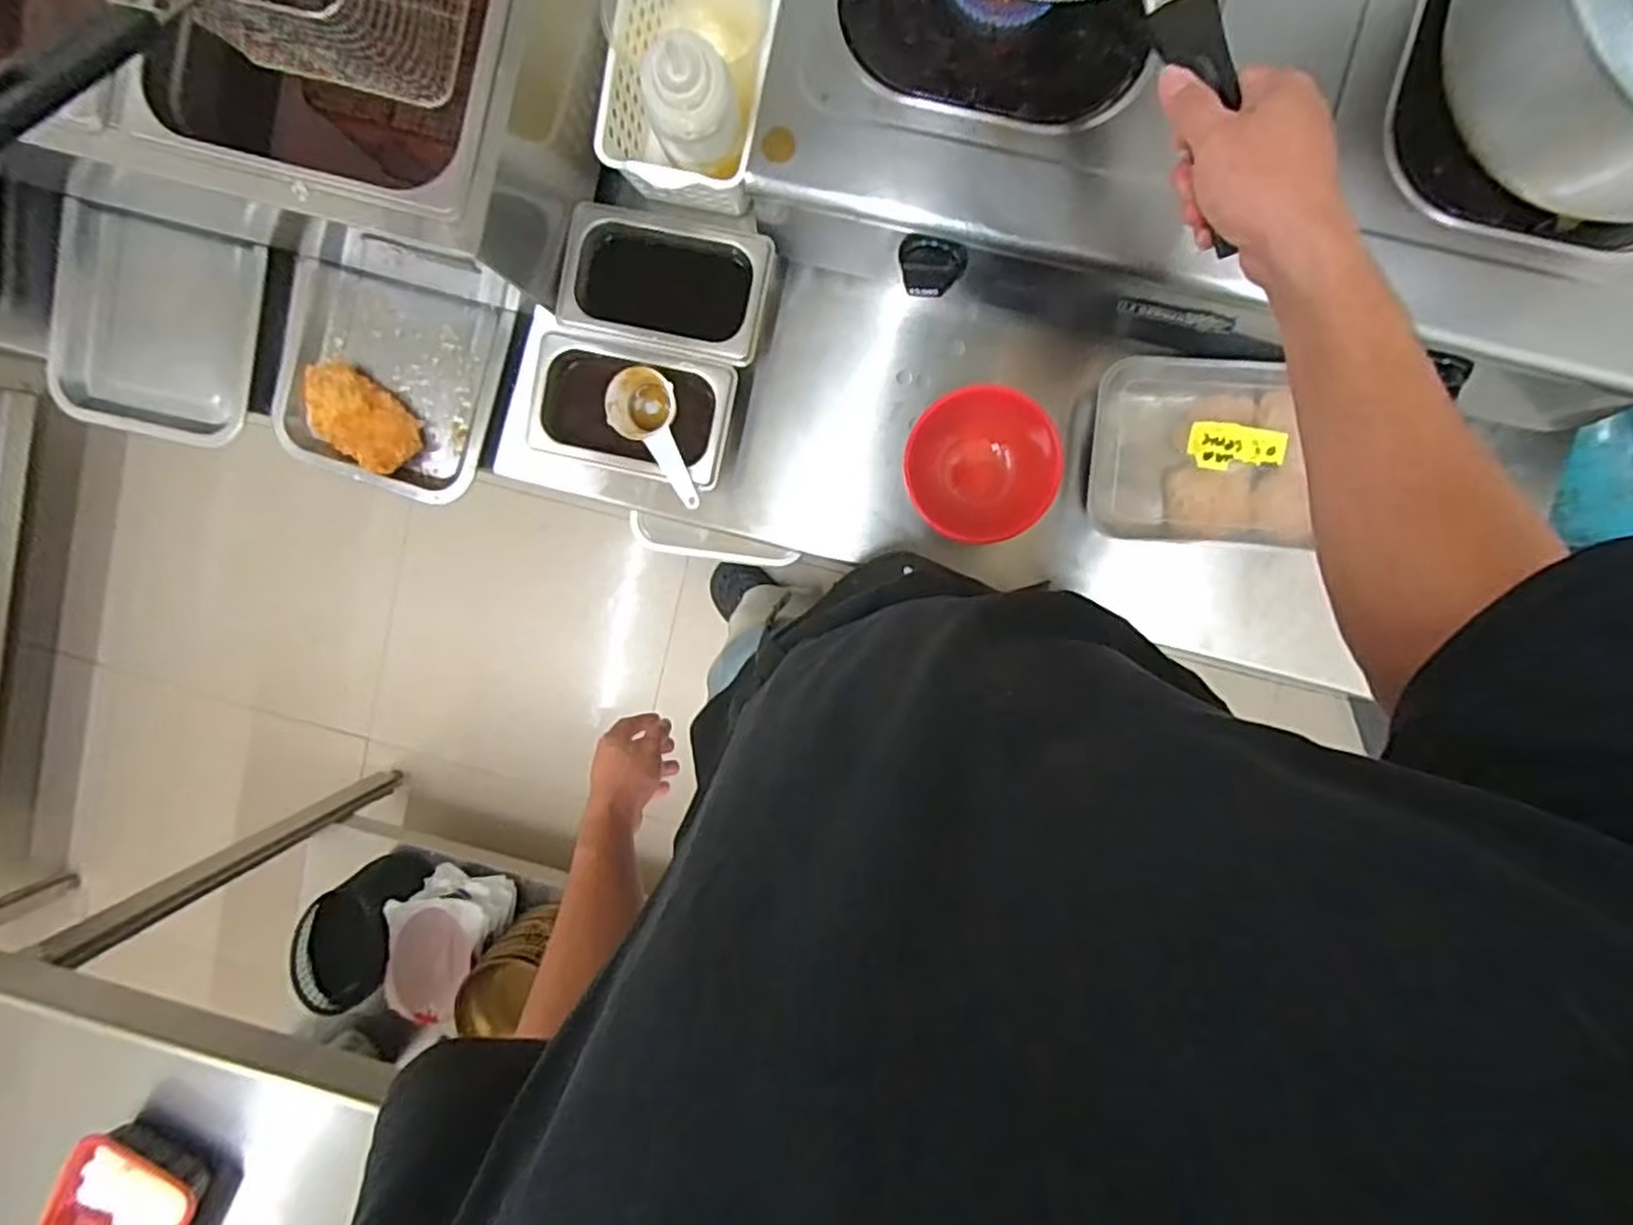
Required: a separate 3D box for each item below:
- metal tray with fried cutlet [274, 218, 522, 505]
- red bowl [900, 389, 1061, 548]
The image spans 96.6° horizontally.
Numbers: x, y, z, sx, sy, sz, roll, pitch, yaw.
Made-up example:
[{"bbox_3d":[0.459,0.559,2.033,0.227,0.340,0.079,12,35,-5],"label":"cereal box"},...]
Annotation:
[{"bbox_3d":[-0.393,-0.227,0.675,0.222,0.047,0.221,17,97,3],"label":"metal tray with fried cutlet"},{"bbox_3d":[0.139,-0.124,0.623,0.121,0.065,0.120,0,96,4],"label":"red bowl"}]

